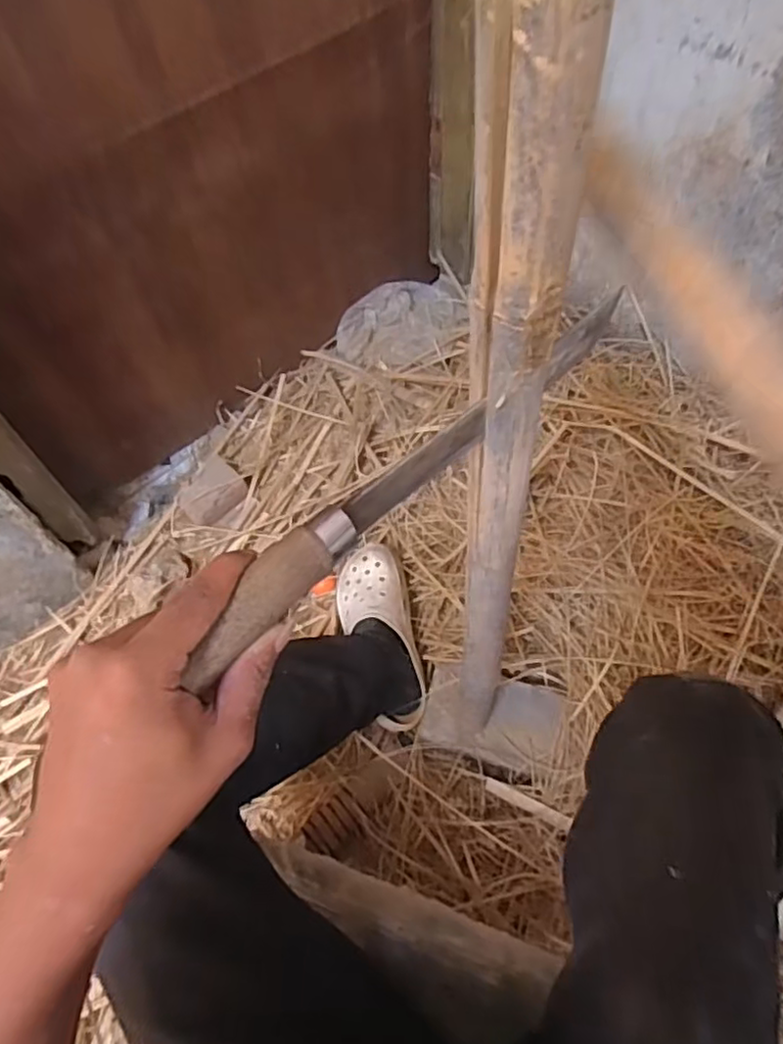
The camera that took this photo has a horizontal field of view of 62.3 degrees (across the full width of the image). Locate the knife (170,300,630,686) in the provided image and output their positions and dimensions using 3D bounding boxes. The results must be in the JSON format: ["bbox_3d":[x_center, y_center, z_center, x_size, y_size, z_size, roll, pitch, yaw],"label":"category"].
[{"bbox_3d":[0.024,-0.037,0.356,0.021,0.039,0.336,37,59,22],"label":"knife"}]

